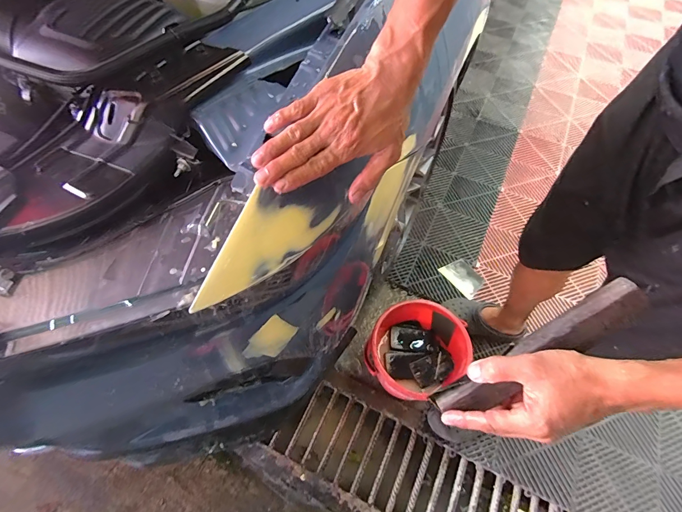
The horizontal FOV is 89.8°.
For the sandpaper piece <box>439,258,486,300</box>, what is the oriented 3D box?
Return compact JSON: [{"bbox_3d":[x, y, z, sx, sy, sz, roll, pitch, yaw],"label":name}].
[{"bbox_3d":[0.425,0.070,1.188,0.103,0.006,0.137,-33,62,-18],"label":"sandpaper piece"}]

